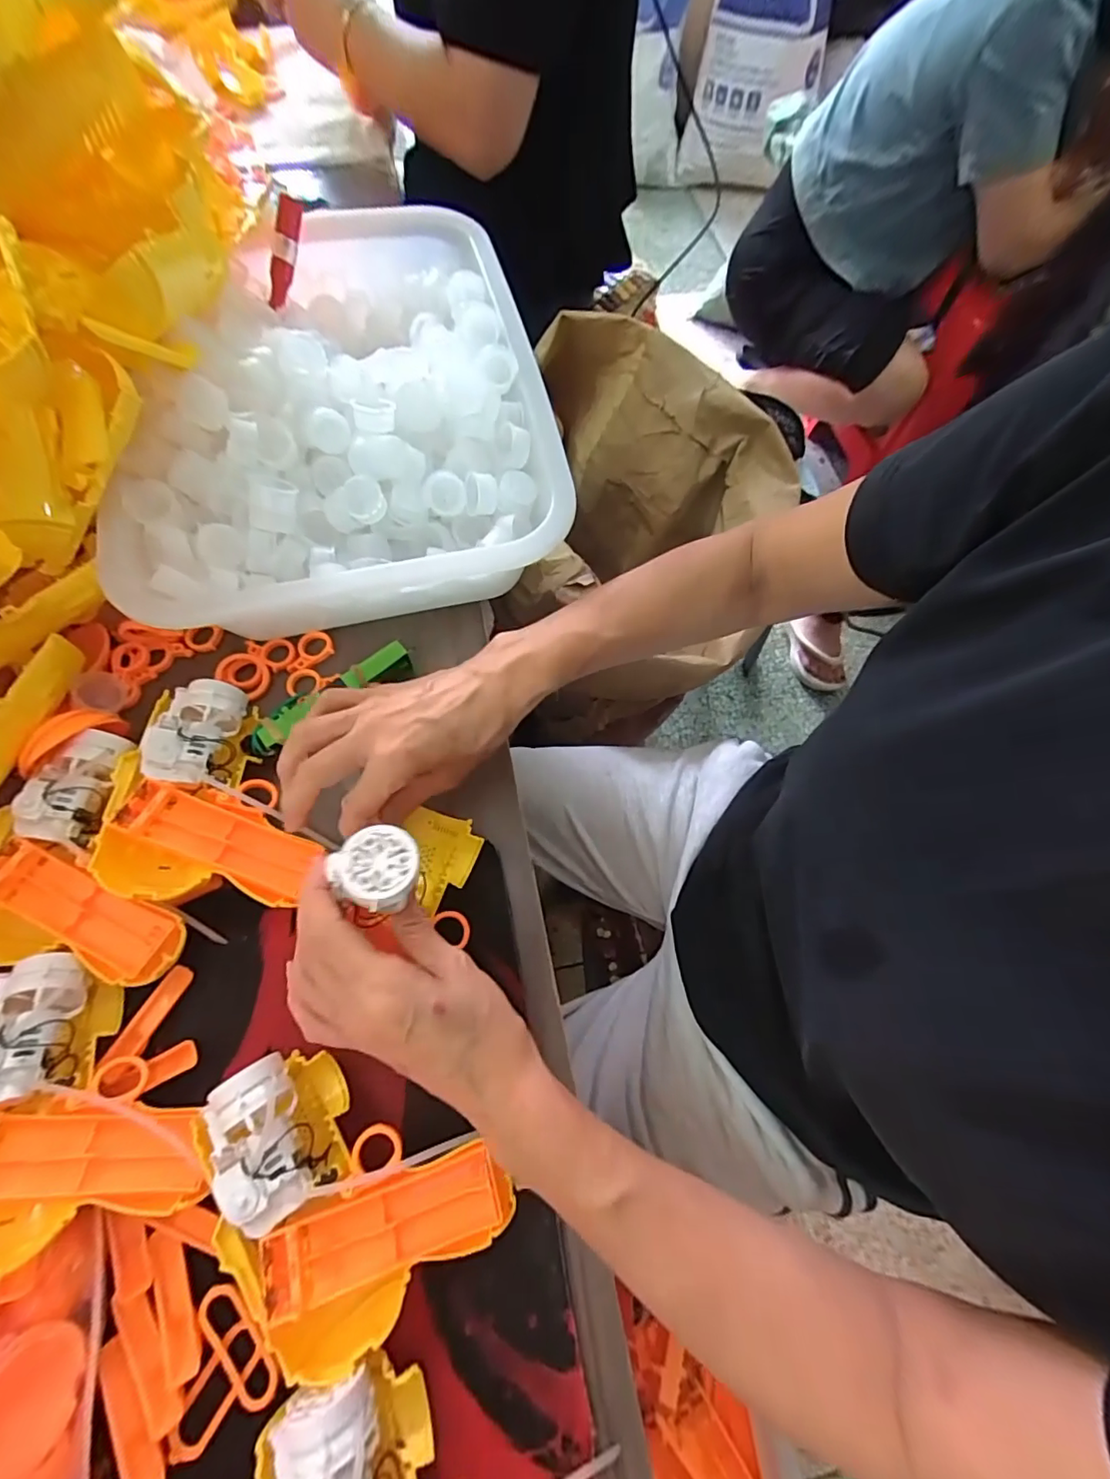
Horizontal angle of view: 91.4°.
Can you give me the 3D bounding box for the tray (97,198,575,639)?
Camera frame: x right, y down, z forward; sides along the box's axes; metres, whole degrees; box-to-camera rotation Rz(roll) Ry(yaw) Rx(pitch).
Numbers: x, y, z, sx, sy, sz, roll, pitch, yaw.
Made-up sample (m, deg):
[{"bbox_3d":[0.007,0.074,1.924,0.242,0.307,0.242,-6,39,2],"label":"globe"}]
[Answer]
[{"bbox_3d":[-0.166,-0.260,0.417,0.297,0.082,0.390,-13,70,-7],"label":"tray"}]

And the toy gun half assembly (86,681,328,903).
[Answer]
[{"bbox_3d":[-0.206,0.027,0.339,0.104,0.041,0.146,-2,69,-3],"label":"toy gun half assembly"}]

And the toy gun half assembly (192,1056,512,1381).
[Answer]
[{"bbox_3d":[-0.106,0.218,0.277,0.119,0.038,0.138,-37,74,-15],"label":"toy gun half assembly"}]

